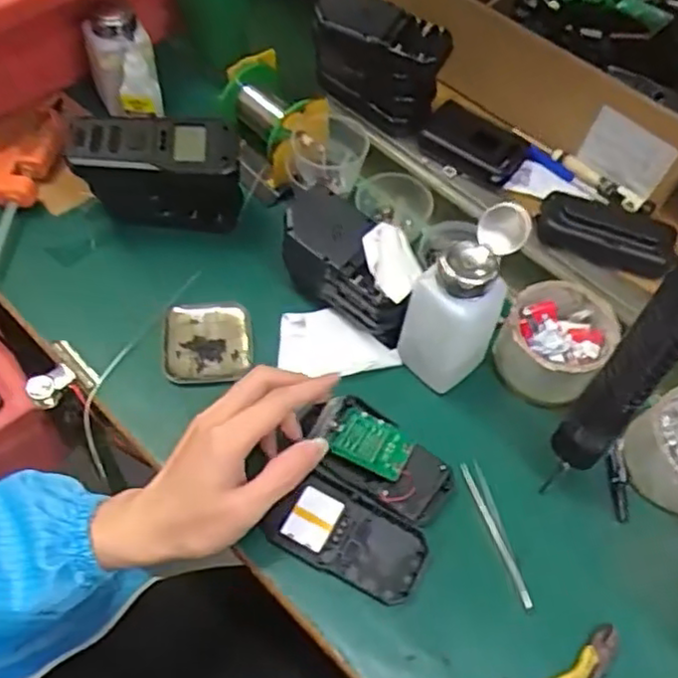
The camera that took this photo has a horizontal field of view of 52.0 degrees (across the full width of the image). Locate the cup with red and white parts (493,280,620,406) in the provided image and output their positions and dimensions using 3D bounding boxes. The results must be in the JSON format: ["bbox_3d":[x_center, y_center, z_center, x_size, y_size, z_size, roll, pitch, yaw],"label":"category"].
[{"bbox_3d":[0.170,0.005,0.550,0.078,0.066,0.079,2,57,-3],"label":"cup with red and white parts"}]

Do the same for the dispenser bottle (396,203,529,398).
[{"bbox_3d":[0.086,-0.026,0.507,0.066,0.152,0.067,18,57,8],"label":"dispenser bottle"}]

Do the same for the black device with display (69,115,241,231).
[{"bbox_3d":[-0.149,-0.137,0.586,0.127,0.087,0.059,1,57,-4],"label":"black device with display"}]

